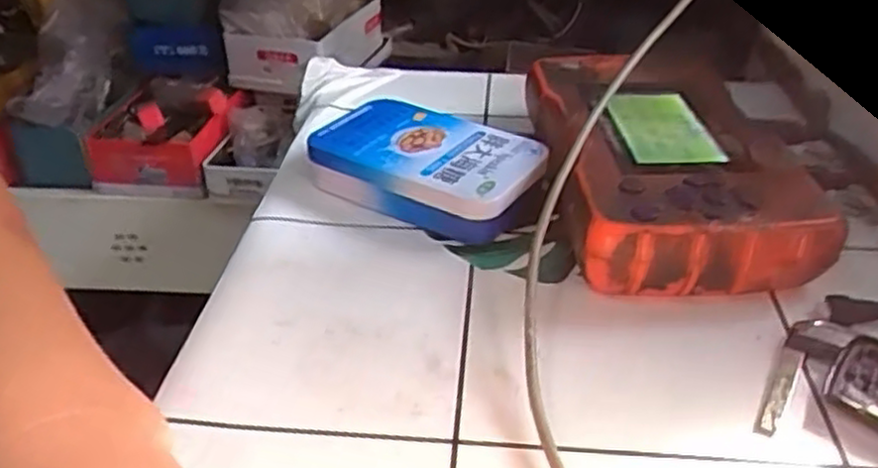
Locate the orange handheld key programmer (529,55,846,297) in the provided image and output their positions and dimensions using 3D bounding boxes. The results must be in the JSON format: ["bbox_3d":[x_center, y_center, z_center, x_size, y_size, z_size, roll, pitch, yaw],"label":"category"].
[{"bbox_3d":[0.097,-0.035,0.346,0.102,0.038,0.170,-6,34,-4],"label":"orange handheld key programmer"}]

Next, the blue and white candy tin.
[{"bbox_3d":[-0.005,-0.032,0.352,0.103,0.028,0.060,19,40,29],"label":"blue and white candy tin"}]

